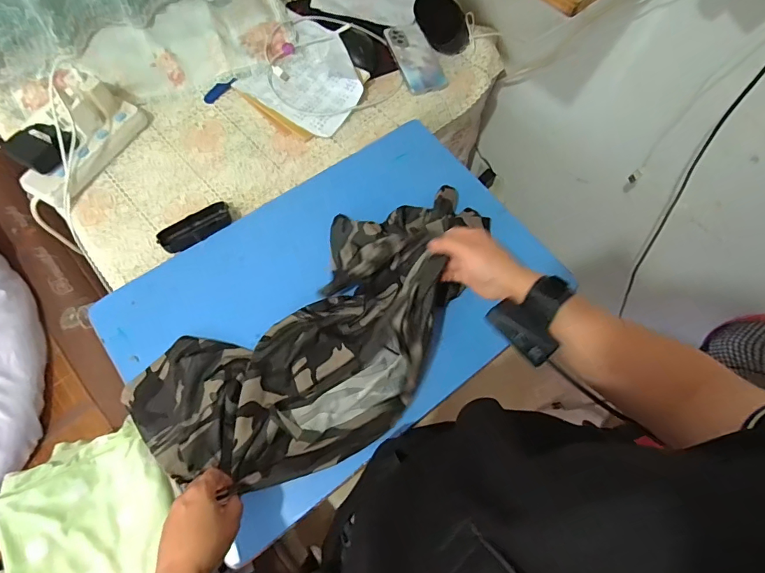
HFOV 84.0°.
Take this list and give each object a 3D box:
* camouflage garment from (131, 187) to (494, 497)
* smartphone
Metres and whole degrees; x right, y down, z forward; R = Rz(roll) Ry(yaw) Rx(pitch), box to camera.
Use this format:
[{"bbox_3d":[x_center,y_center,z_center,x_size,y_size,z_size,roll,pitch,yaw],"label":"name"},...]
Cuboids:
[{"bbox_3d":[-0.054,0.046,0.545,0.528,0.114,0.254,-39,75,-17],"label":"camouflage garment"},{"bbox_3d":[0.062,-0.441,0.816,0.079,0.013,0.172,-18,72,-14],"label":"smartphone"}]

